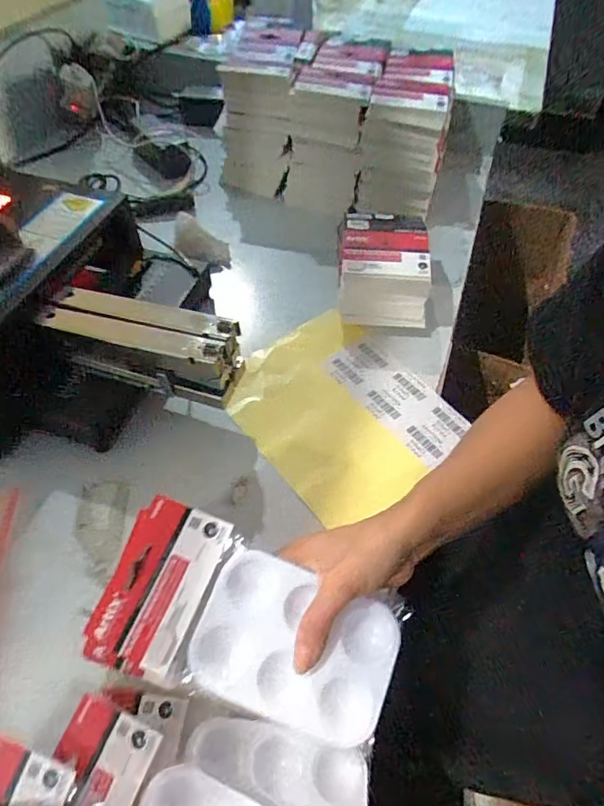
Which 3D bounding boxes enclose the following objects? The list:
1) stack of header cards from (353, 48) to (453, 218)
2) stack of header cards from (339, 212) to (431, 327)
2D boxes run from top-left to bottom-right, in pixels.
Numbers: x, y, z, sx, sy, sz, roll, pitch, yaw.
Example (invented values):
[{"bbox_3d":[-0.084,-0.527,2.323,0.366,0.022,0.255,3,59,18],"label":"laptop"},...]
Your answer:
[{"bbox_3d":[0.162,-0.417,0.719,0.106,0.145,0.237,14,54,9],"label":"stack of header cards"},{"bbox_3d":[0.096,-0.165,0.586,0.106,0.084,0.135,2,53,0],"label":"stack of header cards"}]

